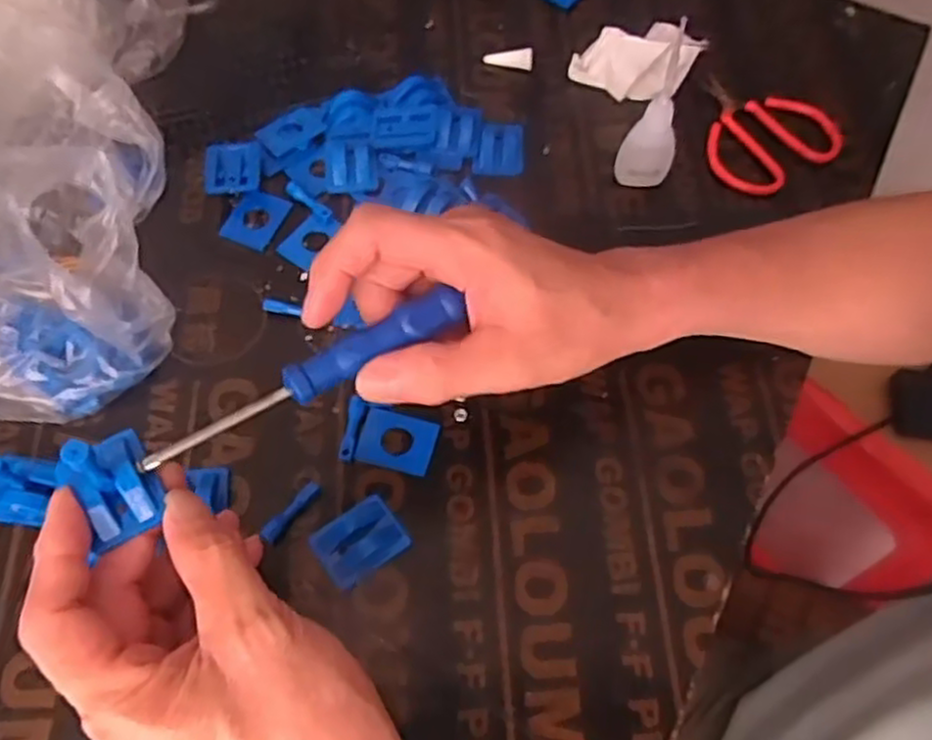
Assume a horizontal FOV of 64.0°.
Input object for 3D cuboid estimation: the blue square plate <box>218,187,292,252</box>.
[{"bbox_3d":[-0.135,-0.098,0.477,0.034,0.006,0.041,22,68,6],"label":"blue square plate"}]

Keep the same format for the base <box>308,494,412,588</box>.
[{"bbox_3d":[-0.054,0.088,0.384,0.042,0.010,0.035,-33,69,-17],"label":"base"}]

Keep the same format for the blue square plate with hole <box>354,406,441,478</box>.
[{"bbox_3d":[-0.037,0.039,0.409,0.041,0.004,0.031,12,75,6],"label":"blue square plate with hole"}]

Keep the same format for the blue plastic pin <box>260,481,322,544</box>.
[{"bbox_3d":[-0.090,0.074,0.390,0.010,0.009,0.038,37,67,15],"label":"blue plastic pin"}]

